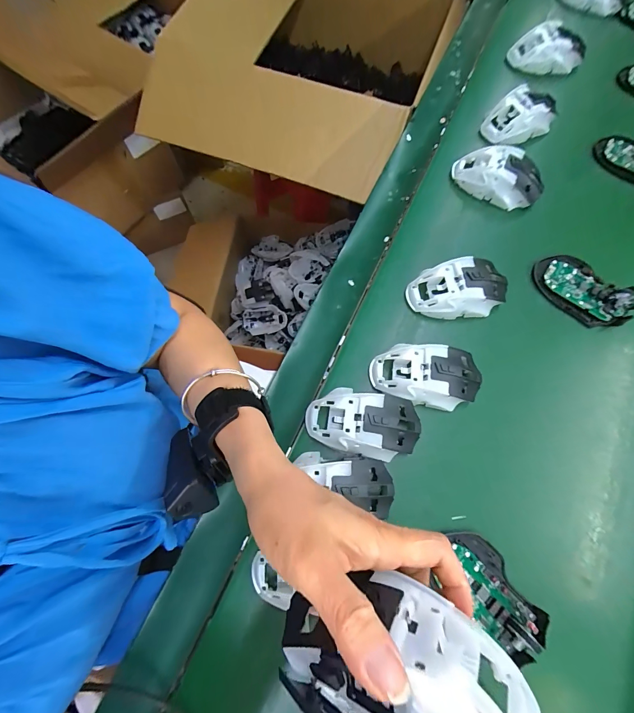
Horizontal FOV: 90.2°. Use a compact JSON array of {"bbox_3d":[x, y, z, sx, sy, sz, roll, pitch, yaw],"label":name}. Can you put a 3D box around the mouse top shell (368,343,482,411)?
[{"bbox_3d":[0.118,0.020,0.345,0.116,0.038,0.066,6,74,2],"label":"mouse top shell"}]

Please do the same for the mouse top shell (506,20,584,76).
[{"bbox_3d":[0.372,-0.491,0.506,0.119,0.041,0.063,12,73,3],"label":"mouse top shell"}]

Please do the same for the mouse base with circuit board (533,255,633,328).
[{"bbox_3d":[0.328,-0.083,0.386,0.065,0.029,0.113,-37,77,-12],"label":"mouse base with circuit board"}]

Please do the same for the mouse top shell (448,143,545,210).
[{"bbox_3d":[0.247,-0.246,0.428,0.120,0.039,0.067,23,75,6],"label":"mouse top shell"}]

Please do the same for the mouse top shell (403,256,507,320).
[{"bbox_3d":[0.170,-0.079,0.379,0.118,0.042,0.064,-3,74,-1],"label":"mouse top shell"}]

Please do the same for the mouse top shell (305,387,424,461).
[{"bbox_3d":[0.047,0.068,0.327,0.116,0.034,0.067,13,74,4],"label":"mouse top shell"}]

